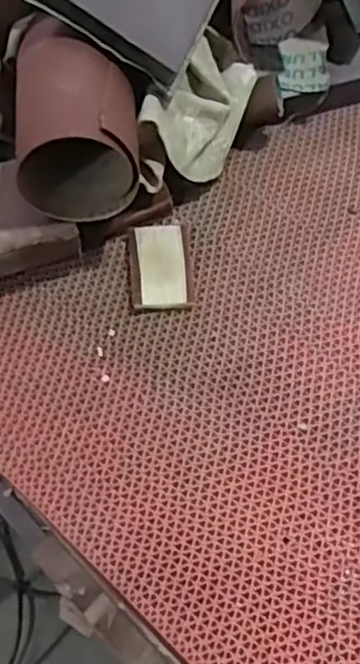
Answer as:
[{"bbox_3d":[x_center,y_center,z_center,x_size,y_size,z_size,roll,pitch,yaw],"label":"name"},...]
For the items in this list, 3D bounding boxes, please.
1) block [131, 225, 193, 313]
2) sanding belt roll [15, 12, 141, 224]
[{"bbox_3d":[-0.011,-0.042,0.460,0.038,0.010,0.062,-3,59,-2],"label":"block"},{"bbox_3d":[-0.063,-0.132,0.437,0.070,0.059,0.118,-5,59,-3],"label":"sanding belt roll"}]

